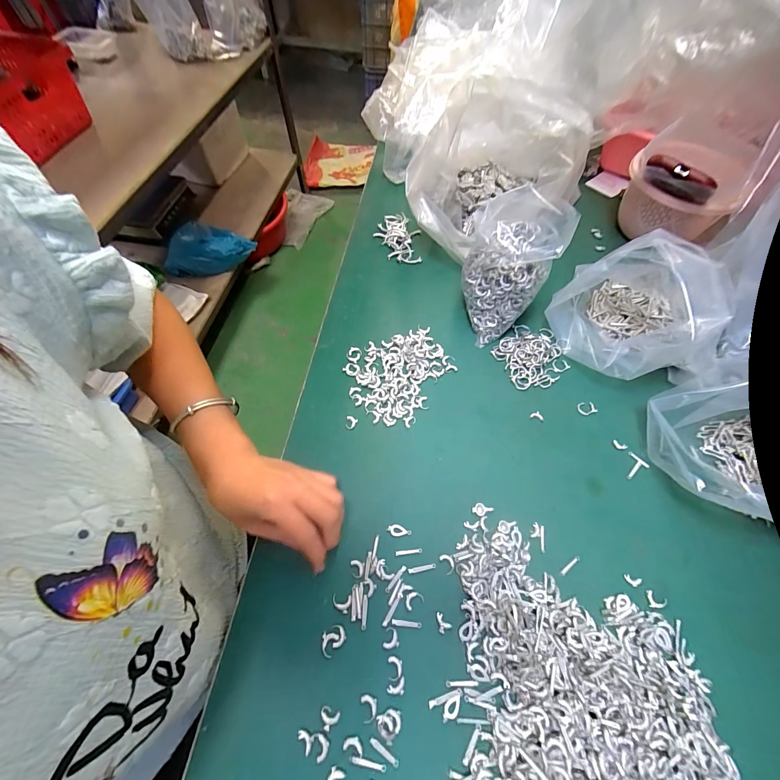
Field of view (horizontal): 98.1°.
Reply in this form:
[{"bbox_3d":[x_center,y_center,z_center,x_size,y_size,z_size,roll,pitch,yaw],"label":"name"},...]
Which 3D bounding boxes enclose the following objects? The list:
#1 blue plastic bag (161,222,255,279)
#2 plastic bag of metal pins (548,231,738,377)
[{"bbox_3d":[-0.605,-0.475,1.149,0.287,0.133,0.135,-11,62,-7],"label":"blue plastic bag"},{"bbox_3d":[0.291,-0.106,0.373,0.165,0.132,0.127,-27,66,-16],"label":"plastic bag of metal pins"}]

